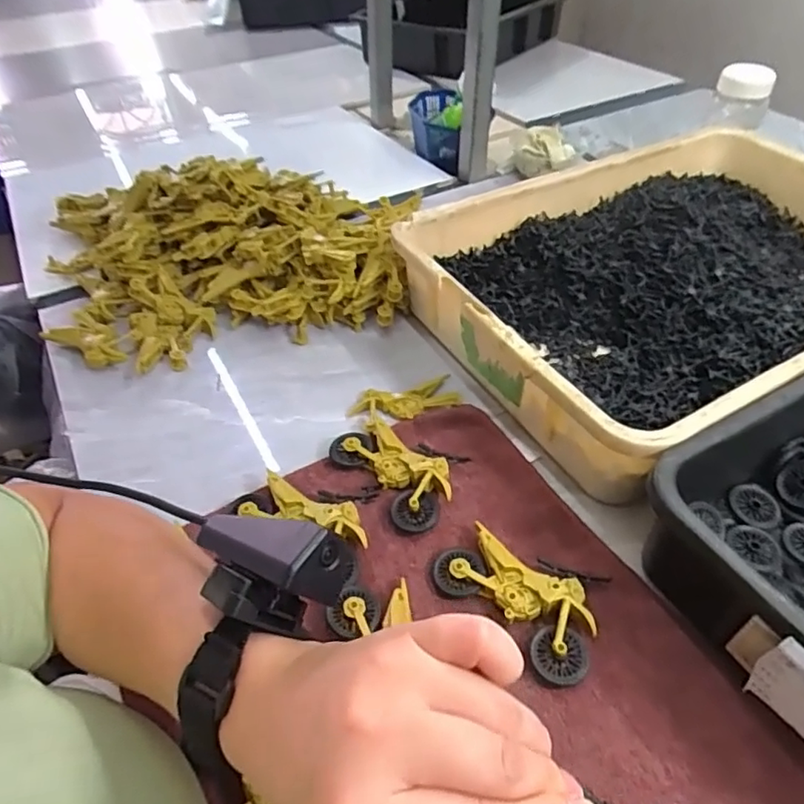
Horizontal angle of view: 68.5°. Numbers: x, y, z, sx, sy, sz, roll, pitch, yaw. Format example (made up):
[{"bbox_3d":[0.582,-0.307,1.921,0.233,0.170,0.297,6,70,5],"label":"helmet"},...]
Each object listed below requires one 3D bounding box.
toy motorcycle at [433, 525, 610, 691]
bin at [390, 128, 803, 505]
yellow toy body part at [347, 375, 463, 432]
[{"bbox_3d":[0.086,0.131,0.411,0.114,0.021,0.077,34,56,30],"label":"toy motorcycle"},{"bbox_3d":[0.291,-0.136,0.610,0.522,0.088,0.354,-25,50,-20],"label":"bin"},{"bbox_3d":[0.002,-0.002,0.551,0.099,0.010,0.047,-19,48,-16],"label":"yellow toy body part"}]

